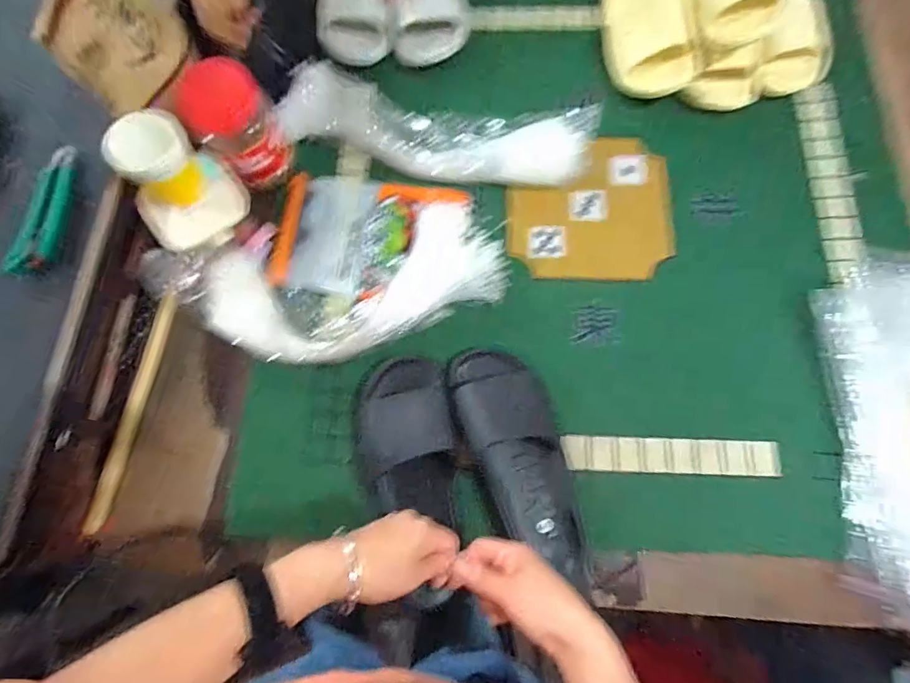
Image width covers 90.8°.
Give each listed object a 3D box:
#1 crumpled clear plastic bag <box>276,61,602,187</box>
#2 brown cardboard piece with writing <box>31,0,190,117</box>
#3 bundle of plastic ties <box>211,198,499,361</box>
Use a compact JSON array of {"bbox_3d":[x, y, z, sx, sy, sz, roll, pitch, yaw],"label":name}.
[{"bbox_3d":[-0.024,-0.295,0.622,0.419,0.054,0.124,14,76,4],"label":"crumpled clear plastic bag"},{"bbox_3d":[-0.362,-0.341,0.491,0.031,0.123,0.159,16,76,4],"label":"brown cardboard piece with writing"},{"bbox_3d":[-0.121,-0.067,0.561,0.363,0.060,0.170,-17,76,-4],"label":"bundle of plastic ties"}]

